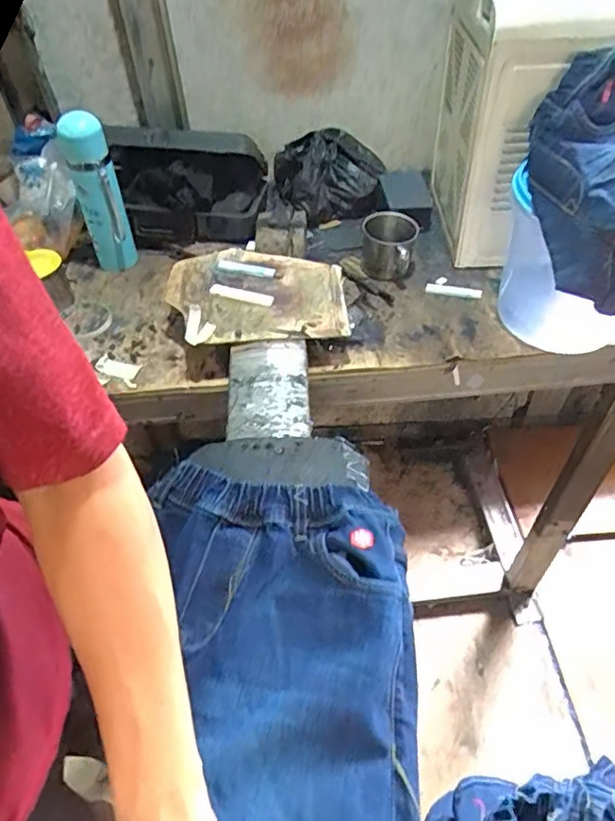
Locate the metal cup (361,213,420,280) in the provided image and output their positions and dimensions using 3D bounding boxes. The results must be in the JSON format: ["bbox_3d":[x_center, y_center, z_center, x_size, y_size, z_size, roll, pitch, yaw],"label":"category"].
[{"bbox_3d":[0.122,-0.245,0.888,0.081,0.086,0.081,-2,48,2],"label":"metal cup"}]

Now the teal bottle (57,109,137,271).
[{"bbox_3d":[-0.307,-0.314,0.869,0.068,0.217,0.058,-20,50,-14],"label":"teal bottle"}]

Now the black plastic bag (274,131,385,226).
[{"bbox_3d":[0.040,-0.403,1.002,0.175,0.104,0.117,-13,48,-9],"label":"black plastic bag"}]

